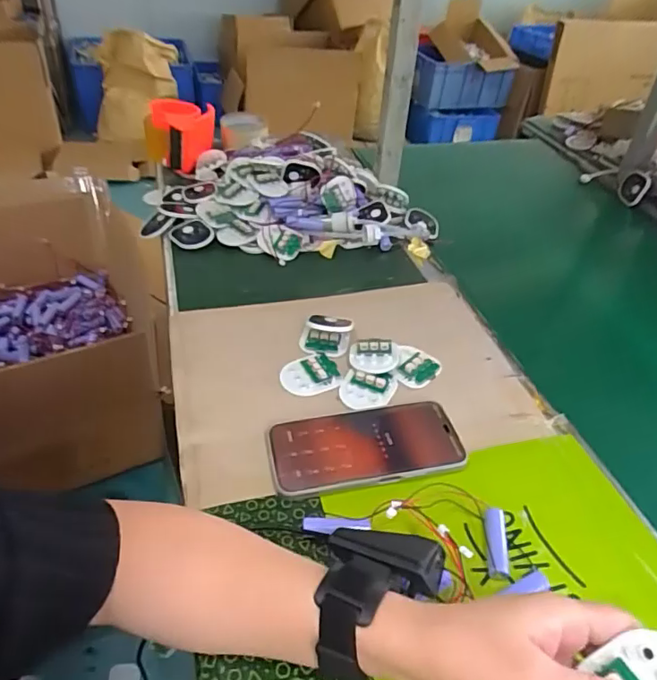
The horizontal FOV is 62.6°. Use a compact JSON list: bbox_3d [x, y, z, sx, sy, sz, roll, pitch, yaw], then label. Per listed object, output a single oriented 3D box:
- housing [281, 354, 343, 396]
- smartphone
[{"bbox_3d":[-0.016,0.034,0.526,0.057,0.008,0.047,-19,45,-26],"label":"housing"},{"bbox_3d":[0.031,0.089,0.461,0.159,0.014,0.074,-5,40,-12],"label":"smartphone"}]

